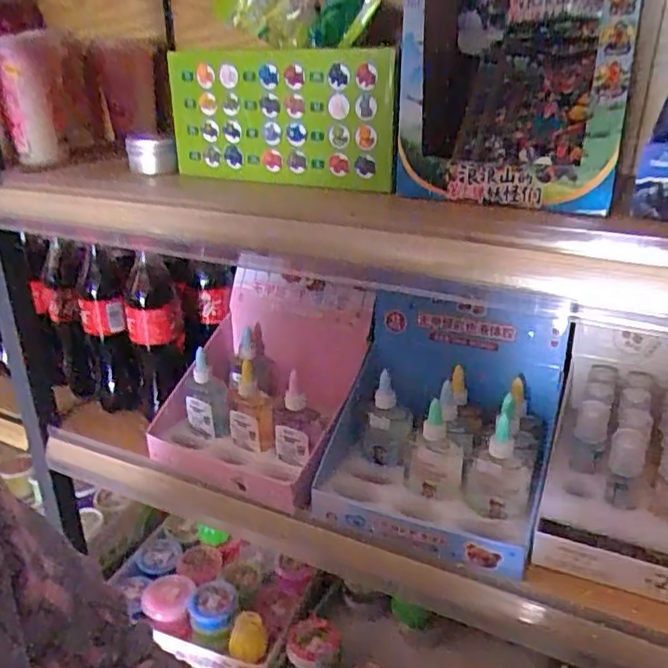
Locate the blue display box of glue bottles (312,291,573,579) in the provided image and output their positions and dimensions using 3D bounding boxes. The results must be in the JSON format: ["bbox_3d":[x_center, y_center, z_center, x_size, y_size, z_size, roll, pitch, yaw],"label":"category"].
[{"bbox_3d":[0.096,0.074,0.569,0.195,0.167,0.156,10,26,22],"label":"blue display box of glue bottles"}]

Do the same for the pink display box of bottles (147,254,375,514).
[{"bbox_3d":[-0.077,0.048,0.667,0.209,0.150,0.178,14,28,29],"label":"pink display box of bottles"}]

